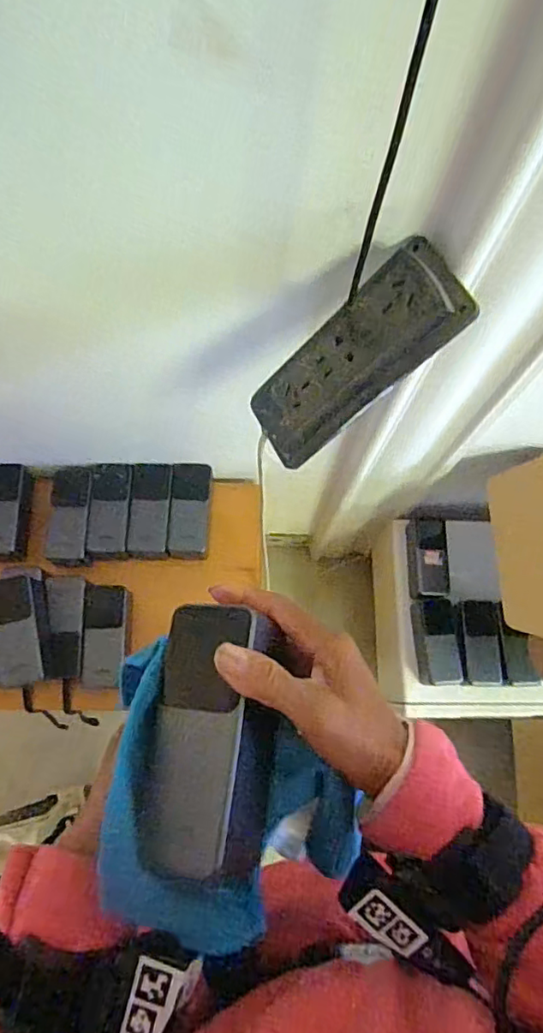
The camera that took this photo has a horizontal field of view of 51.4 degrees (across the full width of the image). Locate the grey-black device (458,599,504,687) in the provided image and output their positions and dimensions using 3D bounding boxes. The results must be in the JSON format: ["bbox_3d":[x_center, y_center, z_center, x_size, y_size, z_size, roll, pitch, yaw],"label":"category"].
[{"bbox_3d":[0.327,0.195,0.877,0.057,0.023,0.127,1,73,-2],"label":"grey-black device"}]

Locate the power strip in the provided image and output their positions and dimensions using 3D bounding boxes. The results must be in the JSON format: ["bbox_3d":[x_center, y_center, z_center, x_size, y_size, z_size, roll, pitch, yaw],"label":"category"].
[{"bbox_3d":[0.058,-0.116,0.424,0.180,0.027,0.067,-39,75,29],"label":"power strip"}]

